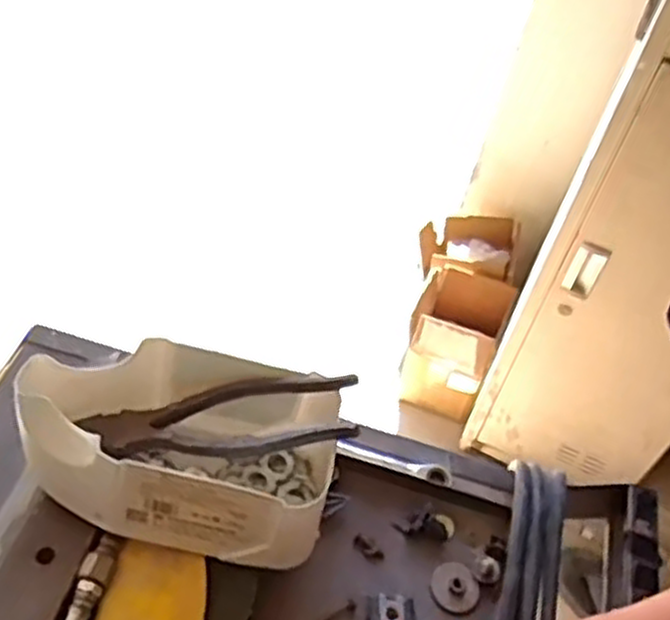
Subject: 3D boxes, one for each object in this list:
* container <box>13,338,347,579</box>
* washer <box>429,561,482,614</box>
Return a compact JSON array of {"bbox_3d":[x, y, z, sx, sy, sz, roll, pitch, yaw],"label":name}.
[{"bbox_3d":[-0.088,0.079,0.457,0.170,0.080,0.095,12,50,1],"label":"container"},{"bbox_3d":[0.076,0.173,0.497,0.030,0.006,0.030,3,52,-4],"label":"washer"}]

